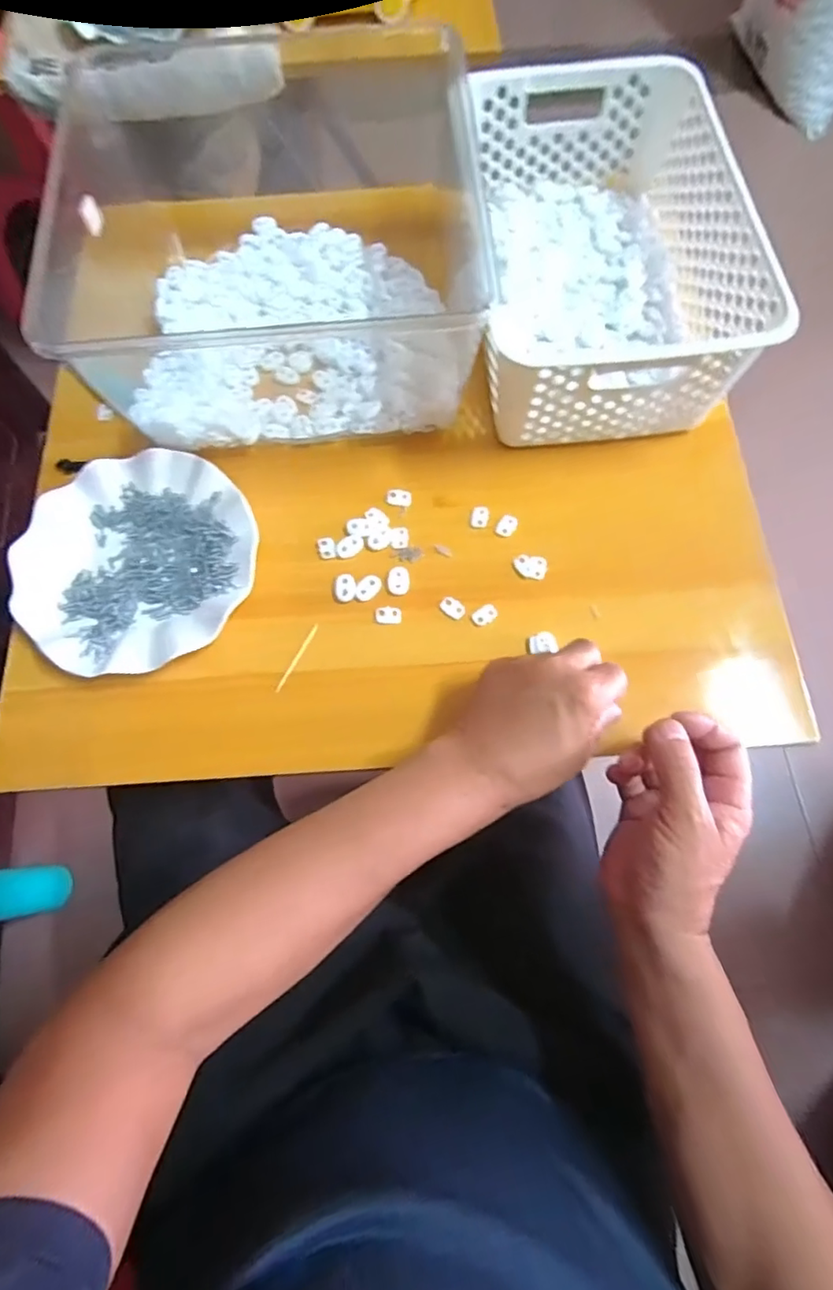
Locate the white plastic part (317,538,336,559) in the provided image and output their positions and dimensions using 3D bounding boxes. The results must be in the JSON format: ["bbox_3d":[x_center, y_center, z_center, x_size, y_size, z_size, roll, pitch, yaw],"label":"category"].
[{"bbox_3d":[-0.072,-0.079,0.465,0.014,0.004,0.020,-13,72,-4],"label":"white plastic part"}]

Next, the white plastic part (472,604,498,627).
[{"bbox_3d":[0.053,-0.023,0.443,0.020,0.004,0.013,-32,74,-10],"label":"white plastic part"}]

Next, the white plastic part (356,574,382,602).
[{"bbox_3d":[-0.038,-0.045,0.452,0.016,0.004,0.024,39,76,12],"label":"white plastic part"}]

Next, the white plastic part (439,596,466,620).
[{"bbox_3d":[0.028,-0.029,0.447,0.020,0.004,0.014,33,75,11],"label":"white plastic part"}]

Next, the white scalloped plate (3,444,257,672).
[{"bbox_3d":[-0.217,-0.066,0.450,0.178,0.017,0.179,0,71,0],"label":"white scalloped plate"}]

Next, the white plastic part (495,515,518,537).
[{"bbox_3d":[0.074,-0.097,0.469,0.015,0.006,0.019,21,73,7],"label":"white plastic part"}]

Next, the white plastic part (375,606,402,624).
[{"bbox_3d":[-0.022,-0.024,0.446,0.020,0.004,0.014,2,71,1],"label":"white plastic part"}]

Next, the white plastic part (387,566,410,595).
[{"bbox_3d":[-0.014,-0.052,0.453,0.017,0.004,0.024,-2,71,0],"label":"white plastic part"}]

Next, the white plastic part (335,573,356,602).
[{"bbox_3d":[-0.055,-0.046,0.453,0.016,0.004,0.023,-12,72,-3],"label":"white plastic part"}]

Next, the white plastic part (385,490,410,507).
[{"bbox_3d":[-0.015,-0.123,0.480,0.021,0.005,0.014,3,71,2],"label":"white plastic part"}]

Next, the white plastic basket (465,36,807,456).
[{"bbox_3d":[0.152,-0.319,0.486,0.198,0.119,0.306,-3,71,0],"label":"white plastic basket"}]

